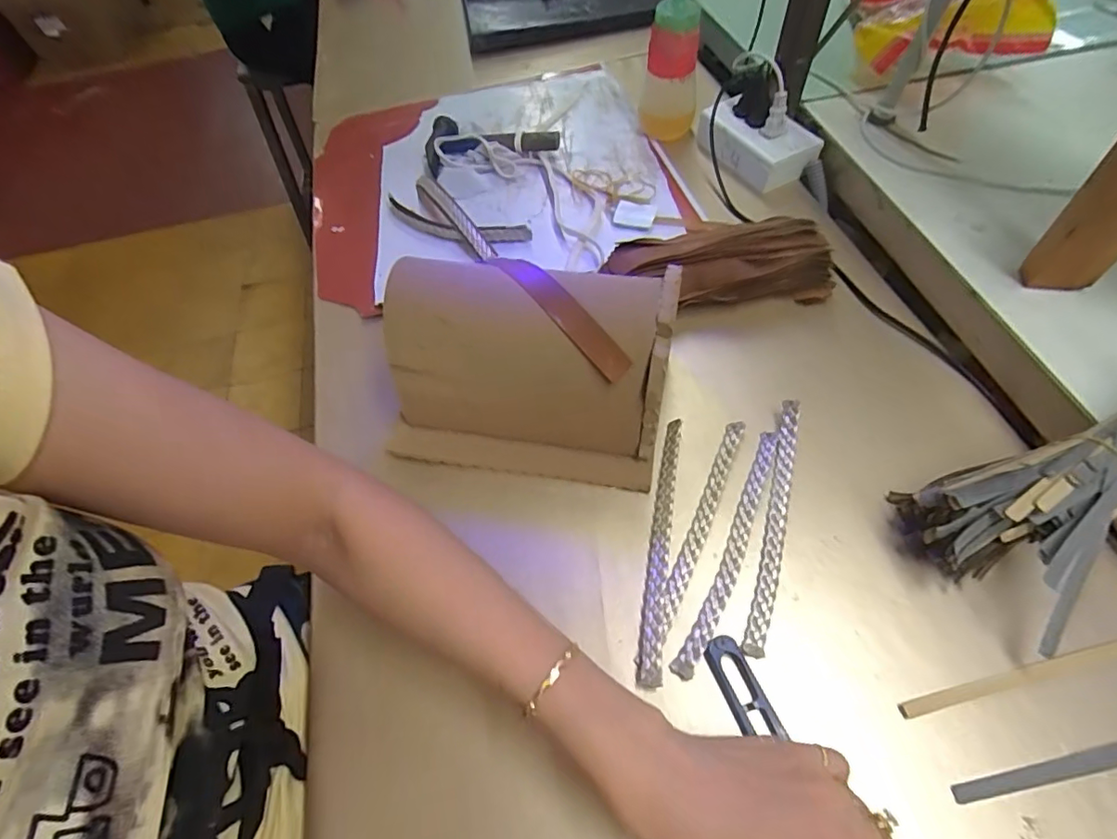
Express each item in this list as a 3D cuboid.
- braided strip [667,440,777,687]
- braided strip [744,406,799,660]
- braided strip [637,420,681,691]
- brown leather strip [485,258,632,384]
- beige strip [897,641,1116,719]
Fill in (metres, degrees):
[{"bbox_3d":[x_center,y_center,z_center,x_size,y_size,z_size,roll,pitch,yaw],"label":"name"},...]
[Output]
[{"bbox_3d":[0.121,0.085,0.365,0.016,0.004,0.187,23,62,18],"label":"braided strip"},{"bbox_3d":[0.153,0.068,0.370,0.016,0.012,0.186,20,61,3],"label":"braided strip"},{"bbox_3d":[0.072,0.082,0.367,0.014,0.007,0.187,7,58,9],"label":"braided strip"},{"bbox_3d":[0.000,-0.074,0.357,0.020,0.021,0.121,-38,75,-19],"label":"brown leather strip"},{"bbox_3d":[0.289,0.147,0.313,0.184,0.004,0.009,-13,57,-4],"label":"beige strip"}]

